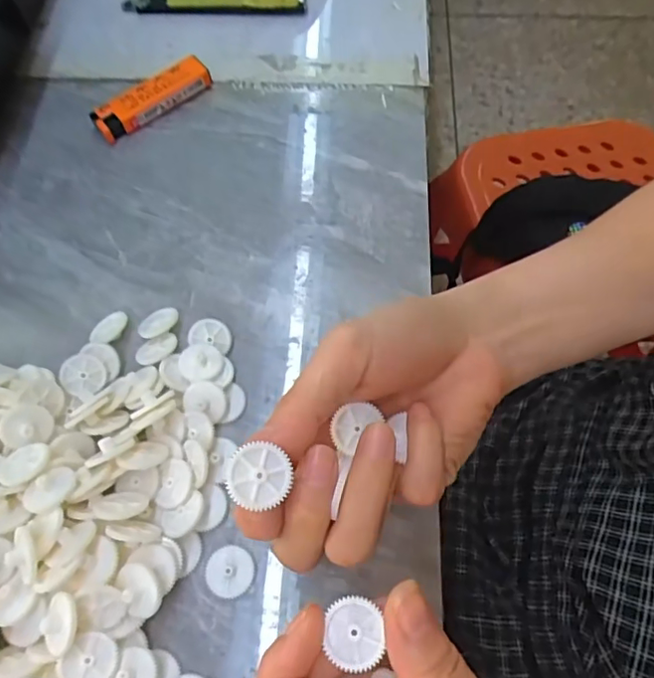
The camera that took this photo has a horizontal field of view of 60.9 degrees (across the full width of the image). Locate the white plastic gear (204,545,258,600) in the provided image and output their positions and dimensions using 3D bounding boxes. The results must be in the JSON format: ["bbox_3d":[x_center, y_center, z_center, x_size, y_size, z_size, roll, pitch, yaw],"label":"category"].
[{"bbox_3d":[-0.042,0.103,0.246,0.022,0.005,0.021,10,65,5],"label":"white plastic gear"}]

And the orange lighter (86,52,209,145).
[{"bbox_3d":[-0.115,-0.157,0.363,0.079,0.017,0.022,-39,70,-17],"label":"orange lighter"}]

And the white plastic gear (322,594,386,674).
[{"bbox_3d":[0.009,0.096,0.182,0.018,0.004,0.022,-2,64,-1],"label":"white plastic gear"}]

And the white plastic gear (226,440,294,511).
[{"bbox_3d":[-0.022,0.045,0.183,0.019,0.006,0.018,7,64,4],"label":"white plastic gear"}]

